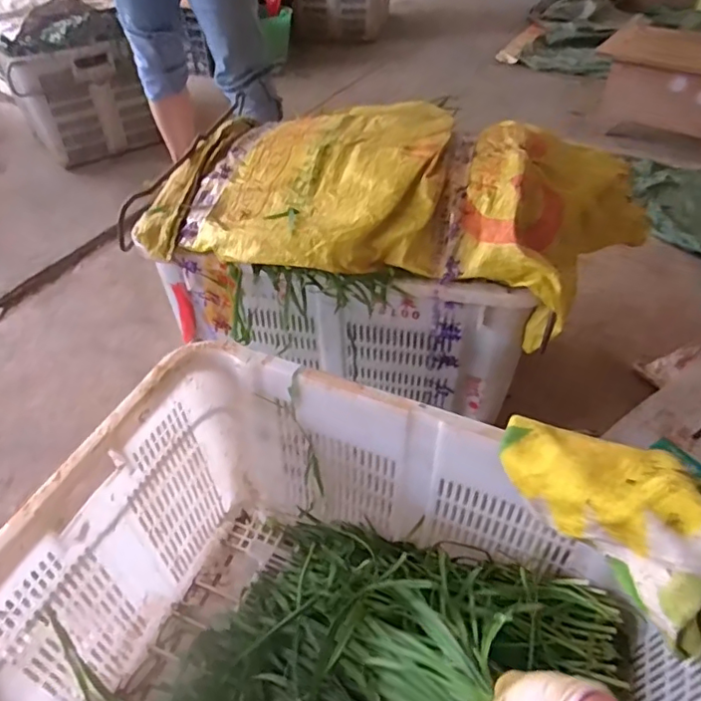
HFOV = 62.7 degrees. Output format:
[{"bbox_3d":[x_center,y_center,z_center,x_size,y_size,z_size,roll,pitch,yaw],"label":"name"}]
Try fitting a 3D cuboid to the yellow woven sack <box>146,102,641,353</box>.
[{"bbox_3d":[0.082,-0.243,0.948,0.745,0.163,0.489,14,46,16],"label":"yellow woven sack"}]

